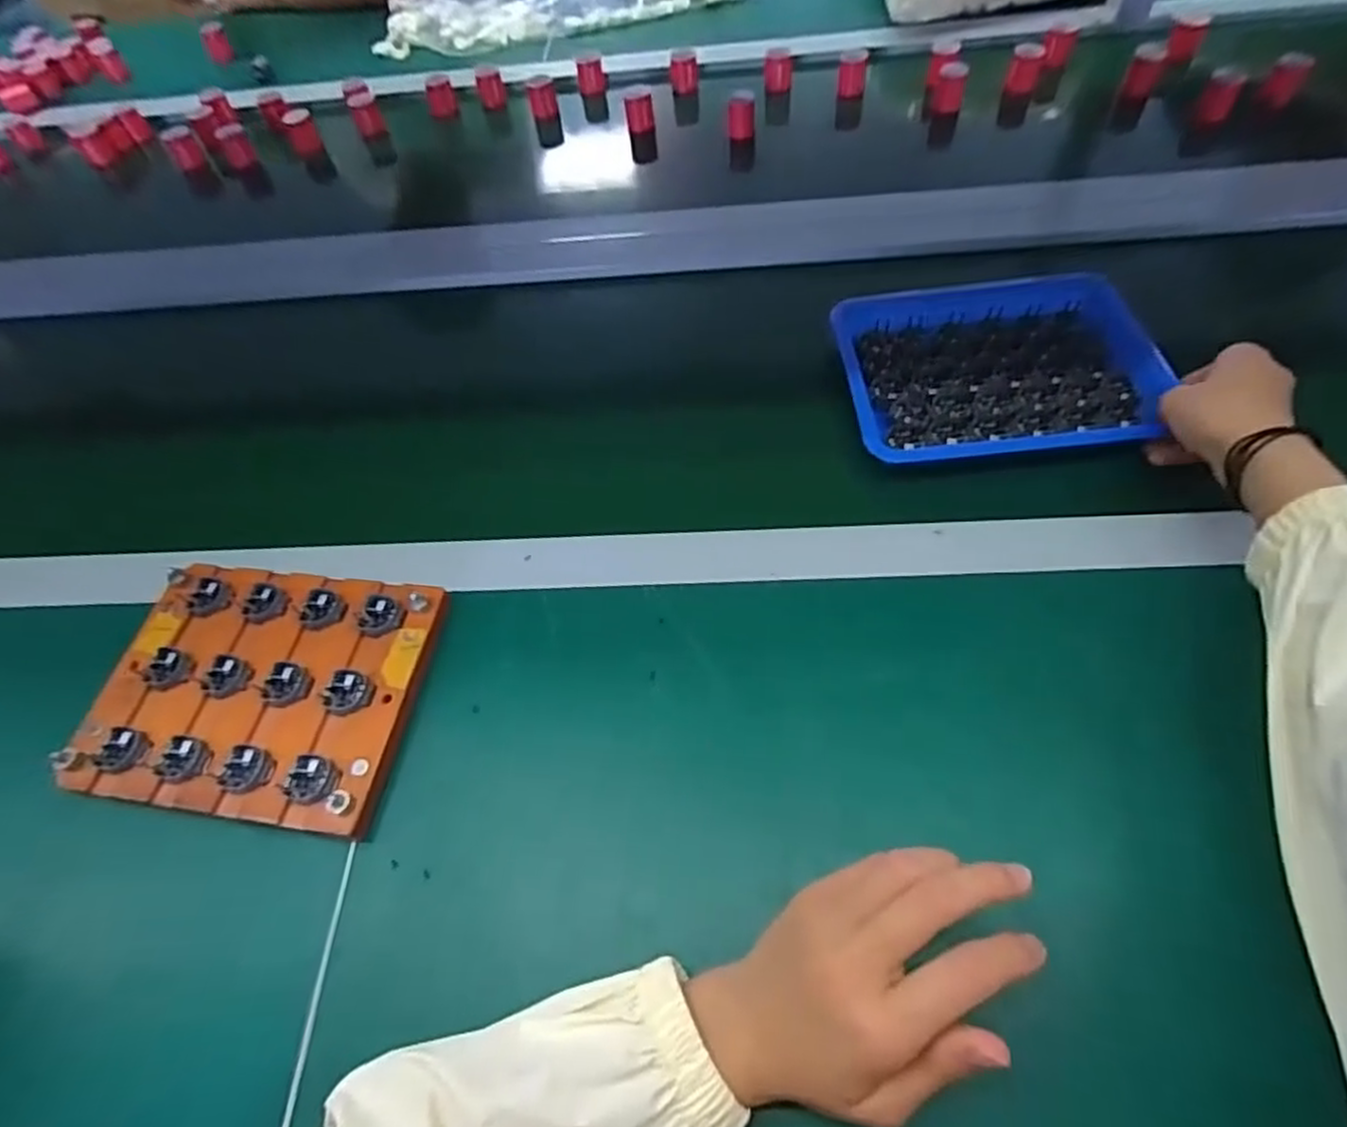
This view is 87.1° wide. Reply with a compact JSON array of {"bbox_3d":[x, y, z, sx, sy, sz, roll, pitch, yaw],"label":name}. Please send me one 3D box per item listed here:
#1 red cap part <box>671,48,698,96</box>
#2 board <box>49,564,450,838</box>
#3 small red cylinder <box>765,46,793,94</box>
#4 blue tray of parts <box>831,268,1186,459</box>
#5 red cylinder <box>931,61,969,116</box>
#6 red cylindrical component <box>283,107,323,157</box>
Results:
[{"bbox_3d":[0.013,-0.575,0.828,0.031,0.040,0.031,-2,56,5],"label":"red cap part"},{"bbox_3d":[-0.243,0.069,0.417,0.183,0.017,0.147,5,57,10],"label":"board"},{"bbox_3d":[0.121,-0.568,0.816,0.032,0.039,0.024,2,56,8],"label":"small red cylinder"},{"bbox_3d":[0.236,-0.148,0.522,0.214,0.025,0.173,-1,60,1],"label":"blue tray of parts"},{"bbox_3d":[0.294,-0.505,0.753,0.032,0.043,0.024,9,57,12],"label":"red cylinder"},{"bbox_3d":[-0.437,-0.509,0.836,0.032,0.045,0.030,-1,60,1],"label":"red cylindrical component"}]

